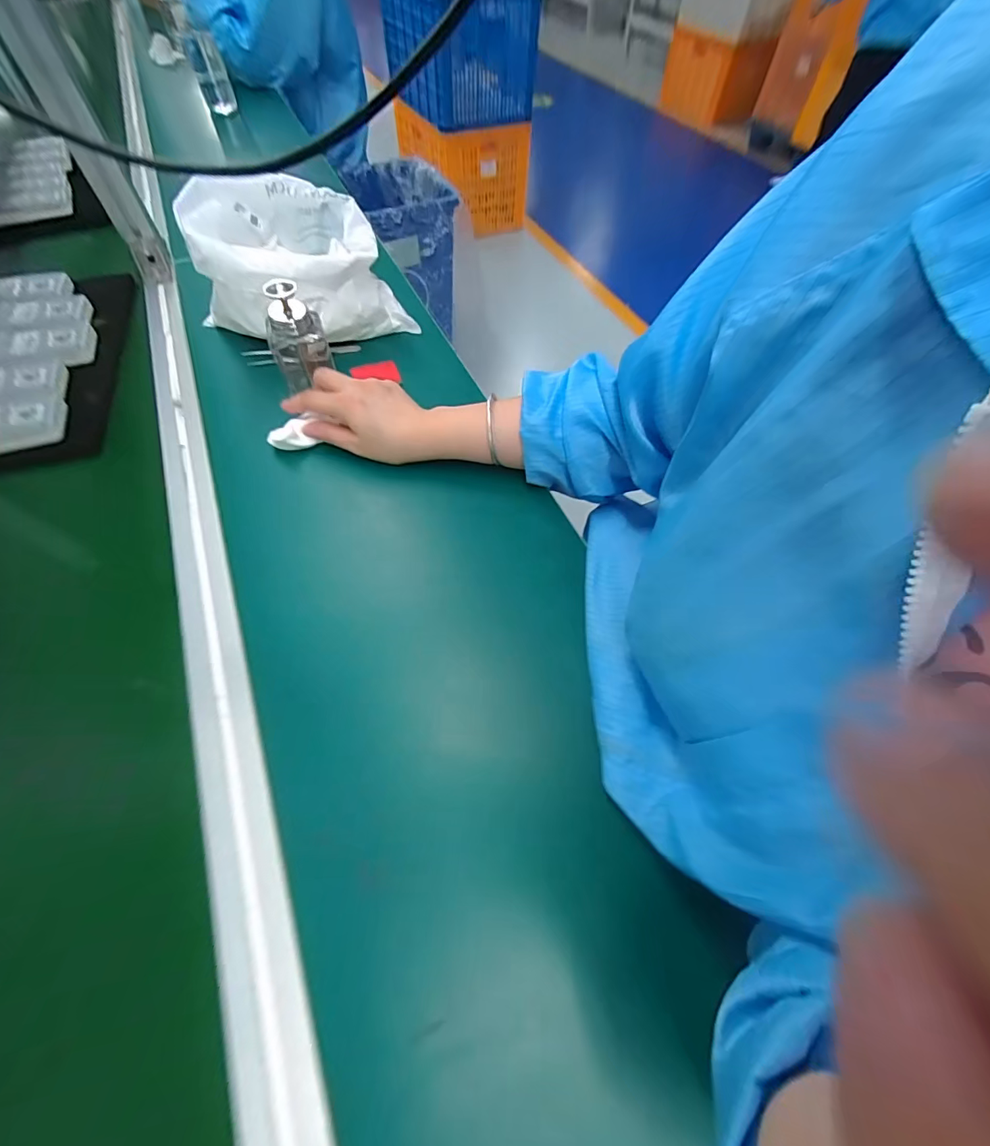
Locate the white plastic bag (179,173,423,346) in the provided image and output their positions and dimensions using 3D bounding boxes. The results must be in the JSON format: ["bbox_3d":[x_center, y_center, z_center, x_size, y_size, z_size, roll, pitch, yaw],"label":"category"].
[{"bbox_3d":[-0.225,-0.356,0.518,0.224,0.139,0.130,-21,62,-14],"label":"white plastic bag"}]

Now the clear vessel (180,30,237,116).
[{"bbox_3d":[-0.602,-1.057,0.934,0.066,0.109,0.074,-21,62,-14],"label":"clear vessel"}]

